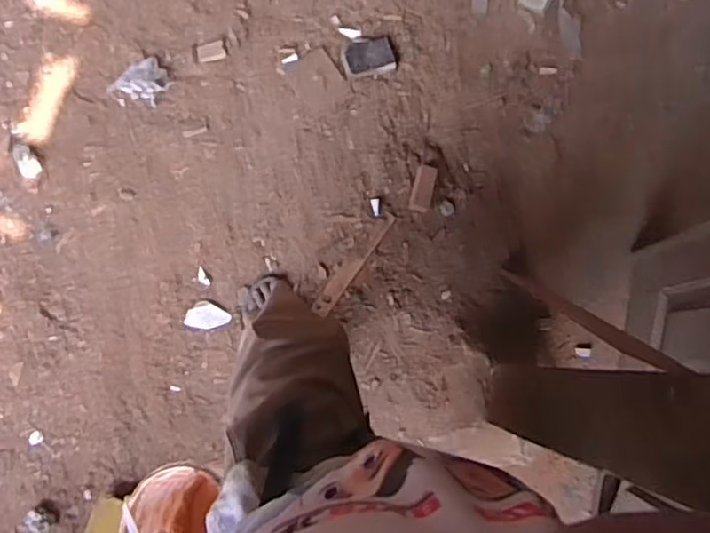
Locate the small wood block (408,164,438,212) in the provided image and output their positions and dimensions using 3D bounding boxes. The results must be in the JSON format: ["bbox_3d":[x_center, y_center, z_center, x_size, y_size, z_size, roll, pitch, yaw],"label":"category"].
[{"bbox_3d":[0.148,-0.169,1.458,0.044,0.015,0.103,15,83,-1],"label":"small wood block"}]

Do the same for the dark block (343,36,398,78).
[{"bbox_3d":[0.035,-0.466,1.478,0.116,0.034,0.081,-16,84,-4],"label":"dark block"}]

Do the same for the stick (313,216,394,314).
[{"bbox_3d":[-0.003,-0.007,1.431,0.037,0.014,0.261,35,83,2],"label":"stick"}]

